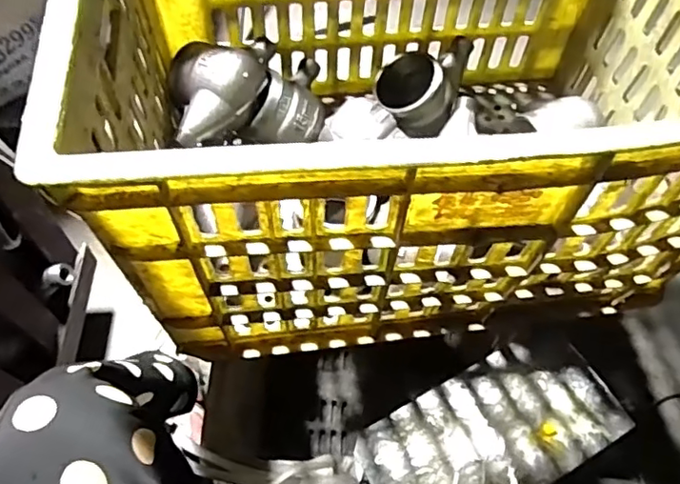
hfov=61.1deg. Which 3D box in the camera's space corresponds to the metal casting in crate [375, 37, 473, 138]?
[{"bbox_3d":[0.090,-0.179,0.656,0.091,0.068,0.131,15,61,8],"label":"metal casting in crate"}]

